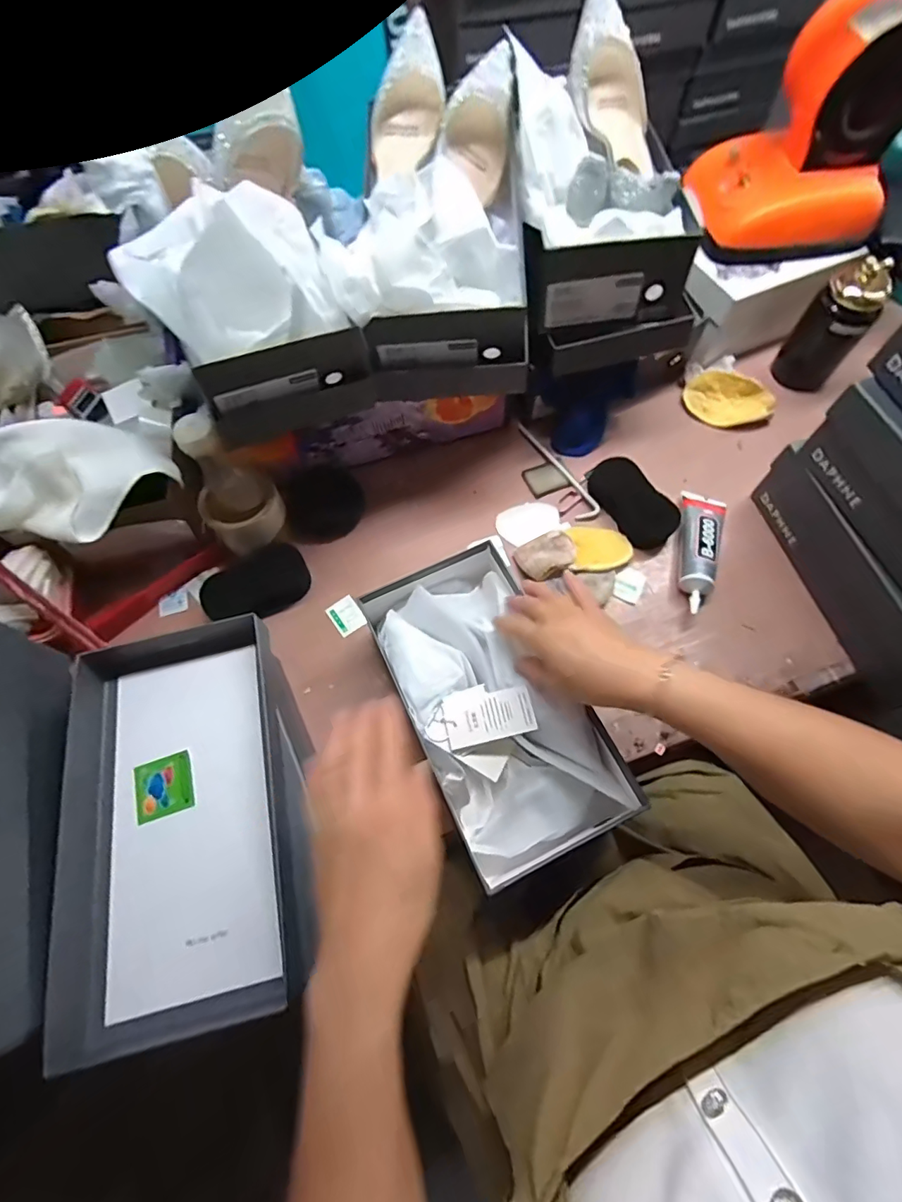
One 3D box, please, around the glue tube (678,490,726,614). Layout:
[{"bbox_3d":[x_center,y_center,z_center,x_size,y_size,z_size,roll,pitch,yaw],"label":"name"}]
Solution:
[{"bbox_3d":[0.300,-0.067,0.610,0.049,0.030,0.168,18,68,9],"label":"glue tube"}]

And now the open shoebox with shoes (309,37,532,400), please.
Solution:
[{"bbox_3d":[-0.016,-0.383,0.525,0.178,0.159,0.281,-1,66,1],"label":"open shoebox with shoes"}]

